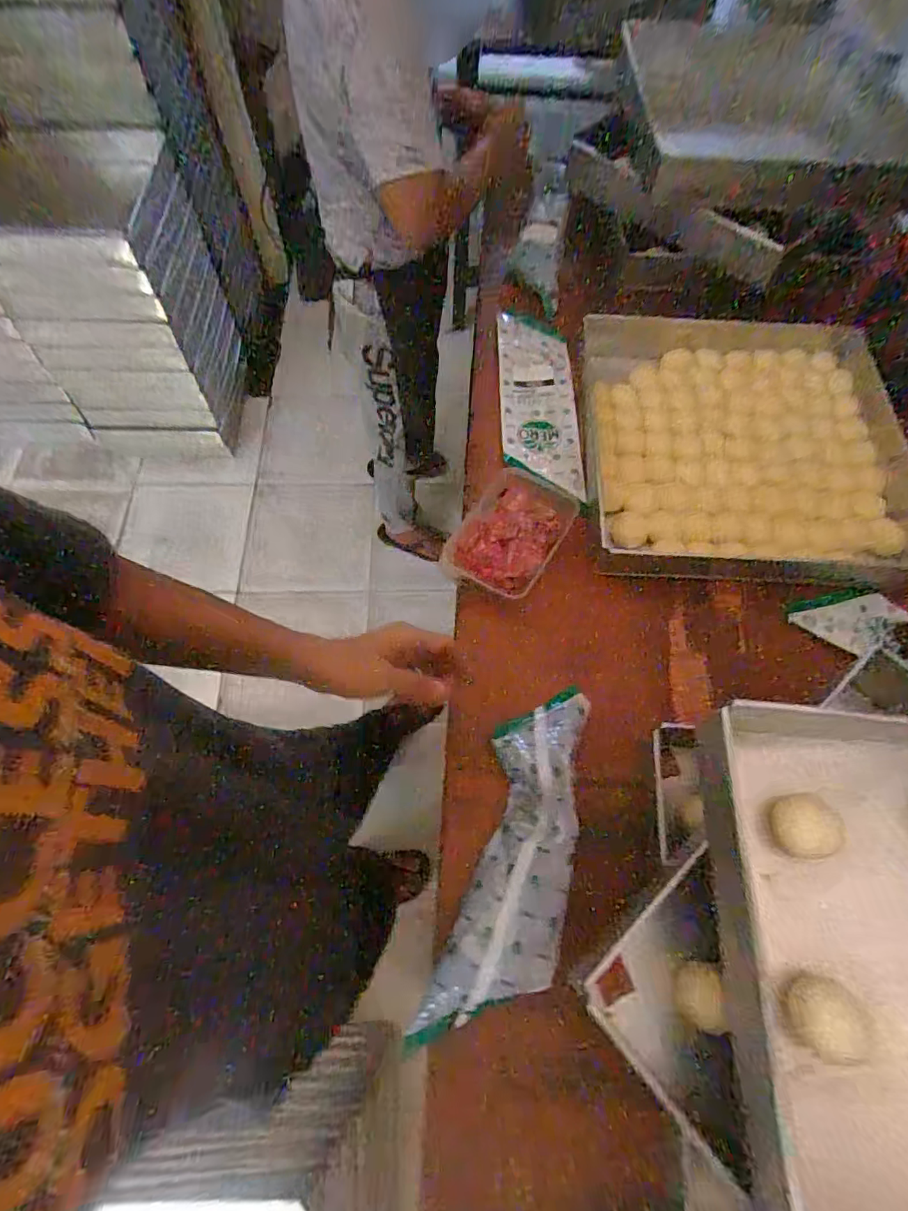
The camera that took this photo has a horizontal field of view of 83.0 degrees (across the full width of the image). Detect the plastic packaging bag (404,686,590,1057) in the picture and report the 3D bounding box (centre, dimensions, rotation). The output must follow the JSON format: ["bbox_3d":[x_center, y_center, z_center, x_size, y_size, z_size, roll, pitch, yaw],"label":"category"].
[{"bbox_3d":[0.065,0.240,0.505,0.101,0.050,0.339,17,66,6],"label":"plastic packaging bag"}]

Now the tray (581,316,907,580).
[{"bbox_3d":[0.402,-0.229,0.711,0.430,0.049,0.441,3,65,0],"label":"tray"}]

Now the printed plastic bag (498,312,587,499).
[{"bbox_3d":[0.126,-0.322,0.777,0.107,0.033,0.370,1,65,-1],"label":"printed plastic bag"}]

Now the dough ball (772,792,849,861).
[{"bbox_3d":[0.269,0.172,0.398,0.046,0.039,0.044,1,65,-1],"label":"dough ball"}]

